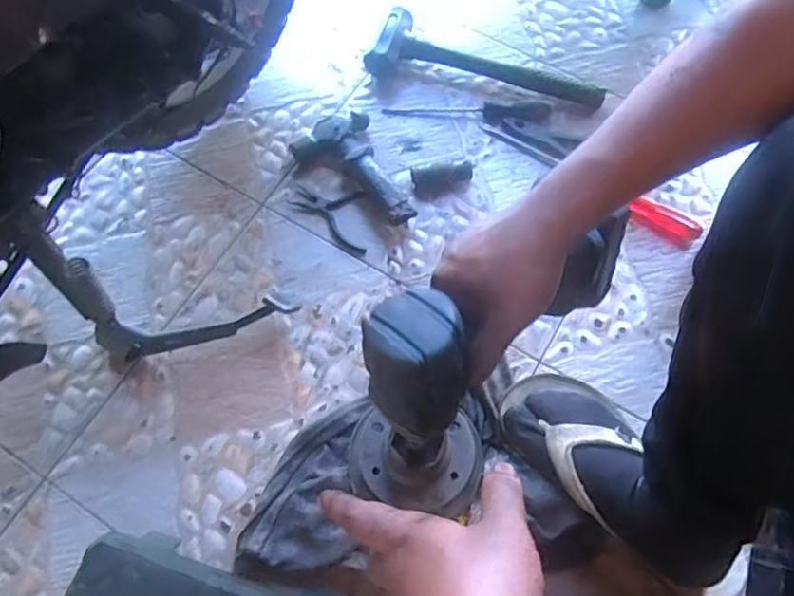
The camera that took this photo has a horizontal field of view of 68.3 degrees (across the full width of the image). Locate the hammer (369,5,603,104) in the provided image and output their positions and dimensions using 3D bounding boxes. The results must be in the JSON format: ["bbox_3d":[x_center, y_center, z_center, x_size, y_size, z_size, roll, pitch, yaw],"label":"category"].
[{"bbox_3d":[0.128,-0.329,0.820,0.337,0.042,0.095,14,70,5],"label":"hammer"}]

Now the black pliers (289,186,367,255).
[{"bbox_3d":[-0.088,-0.104,0.758,0.104,0.008,0.084,8,70,3],"label":"black pliers"}]

